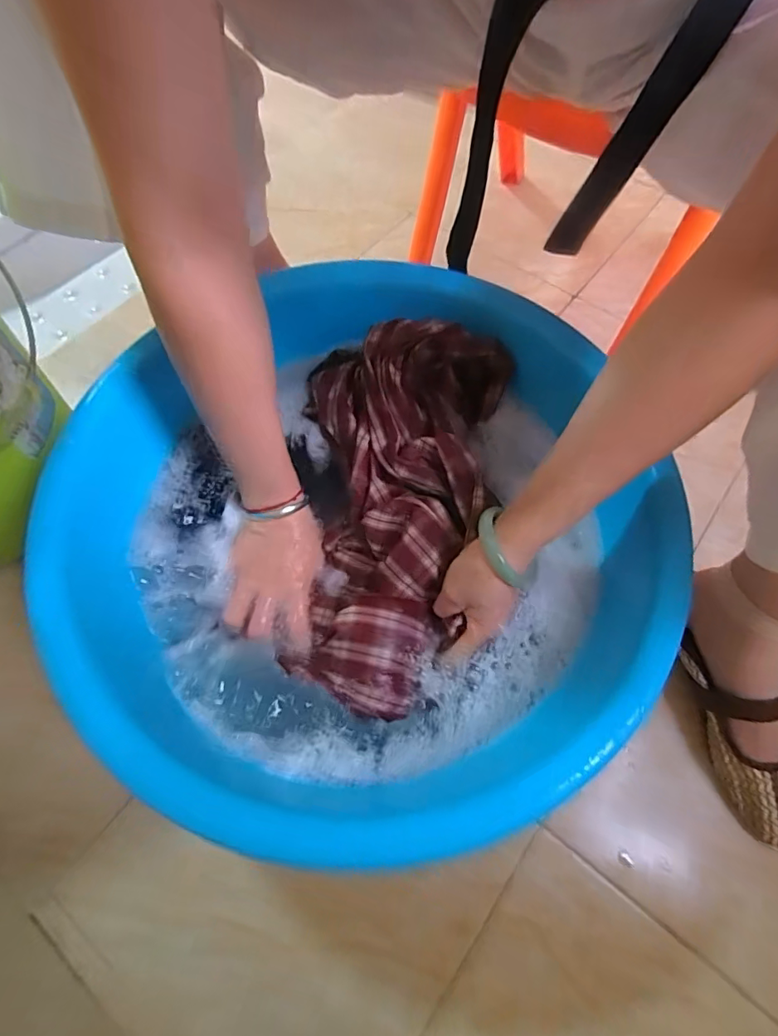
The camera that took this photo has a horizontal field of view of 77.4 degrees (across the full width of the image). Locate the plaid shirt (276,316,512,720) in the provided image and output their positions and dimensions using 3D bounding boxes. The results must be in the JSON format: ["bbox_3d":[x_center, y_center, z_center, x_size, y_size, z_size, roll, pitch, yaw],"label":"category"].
[{"bbox_3d":[-0.006,-0.014,0.451,0.182,0.071,0.350,8,78,5],"label":"plaid shirt"}]

